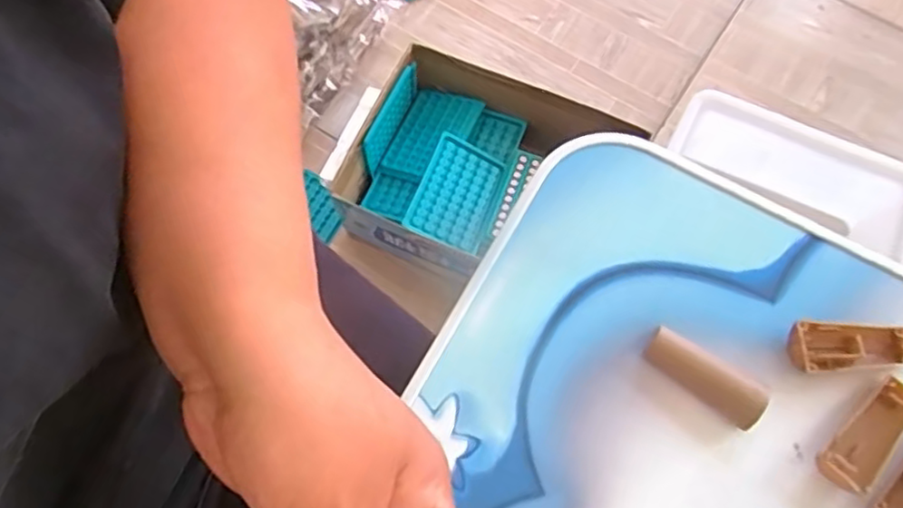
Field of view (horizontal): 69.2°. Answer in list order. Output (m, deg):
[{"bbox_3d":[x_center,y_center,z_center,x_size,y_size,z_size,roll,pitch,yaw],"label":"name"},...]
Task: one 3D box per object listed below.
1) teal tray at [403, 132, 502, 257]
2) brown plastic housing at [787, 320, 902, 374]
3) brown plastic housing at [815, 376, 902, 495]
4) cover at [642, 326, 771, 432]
[{"bbox_3d":[0.007,-0.073,0.807,0.096,0.011,0.123,23,94,-8],"label":"teal tray"},{"bbox_3d":[0.167,0.038,0.272,0.049,0.009,0.020,0,71,0],"label":"brown plastic housing"},{"bbox_3d":[0.168,0.072,0.261,0.051,0.007,0.018,-41,75,-13],"label":"brown plastic housing"},{"bbox_3d":[0.104,0.051,0.269,0.050,0.011,0.017,37,75,12],"label":"cover"}]

